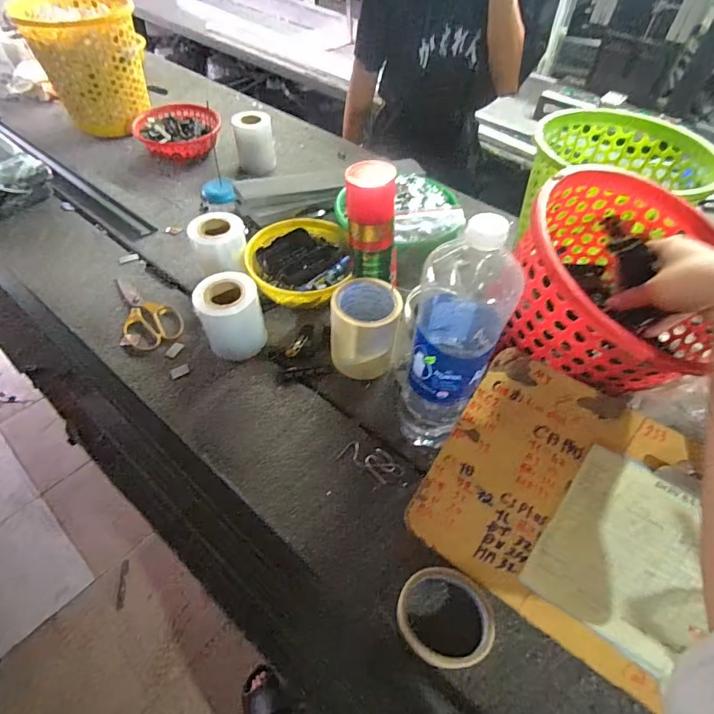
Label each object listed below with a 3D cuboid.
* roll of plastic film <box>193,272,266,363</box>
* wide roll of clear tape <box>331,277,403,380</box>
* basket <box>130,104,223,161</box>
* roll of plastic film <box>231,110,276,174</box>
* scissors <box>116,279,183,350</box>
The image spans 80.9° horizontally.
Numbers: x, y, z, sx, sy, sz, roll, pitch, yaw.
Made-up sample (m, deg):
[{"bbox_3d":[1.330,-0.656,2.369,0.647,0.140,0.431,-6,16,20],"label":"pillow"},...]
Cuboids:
[{"bbox_3d":[-0.181,-0.057,0.613,0.084,0.105,0.077,1,52,-1],"label":"roll of plastic film"},{"bbox_3d":[0.012,-0.037,0.597,0.089,0.115,0.088,1,52,-1],"label":"wide roll of clear tape"},{"bbox_3d":[-0.410,-0.515,0.974,0.181,0.064,0.152,-26,57,-21],"label":"basket"},{"bbox_3d":[-0.230,-0.484,0.946,0.082,0.101,0.074,-10,53,-10],"label":"roll of plastic film"},{"bbox_3d":[-0.352,-0.080,0.687,0.079,0.007,0.176,-32,60,-24],"label":"scissors"}]

